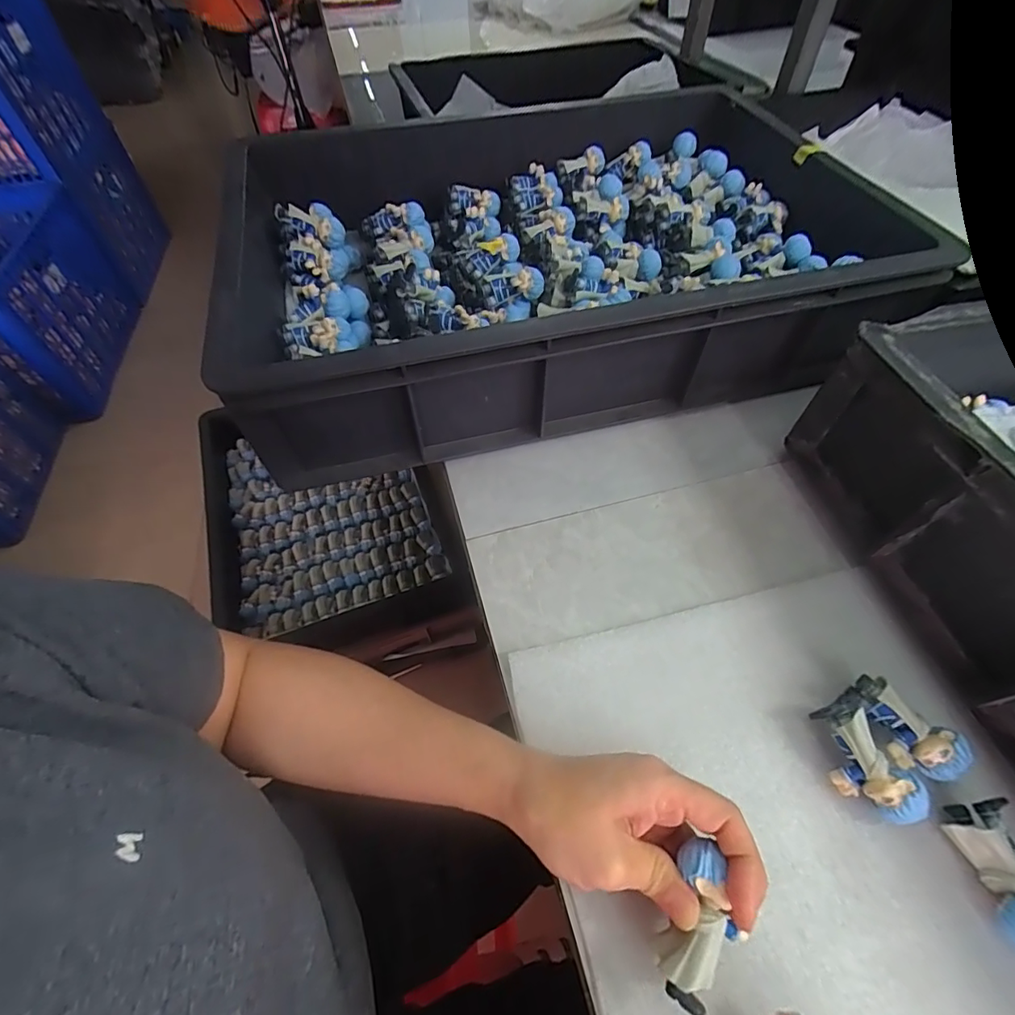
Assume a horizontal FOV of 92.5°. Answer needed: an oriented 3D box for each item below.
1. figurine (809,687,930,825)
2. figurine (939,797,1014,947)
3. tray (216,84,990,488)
[{"bbox_3d":[0.201,0.140,0.274,0.034,0.032,0.065,-10,55,-6],"label":"figurine"},{"bbox_3d":[0.253,0.186,0.247,0.030,0.026,0.061,-8,55,-5],"label":"figurine"},{"bbox_3d":[0.040,-0.270,0.510,0.582,0.126,0.440,-13,56,-8],"label":"tray"}]

